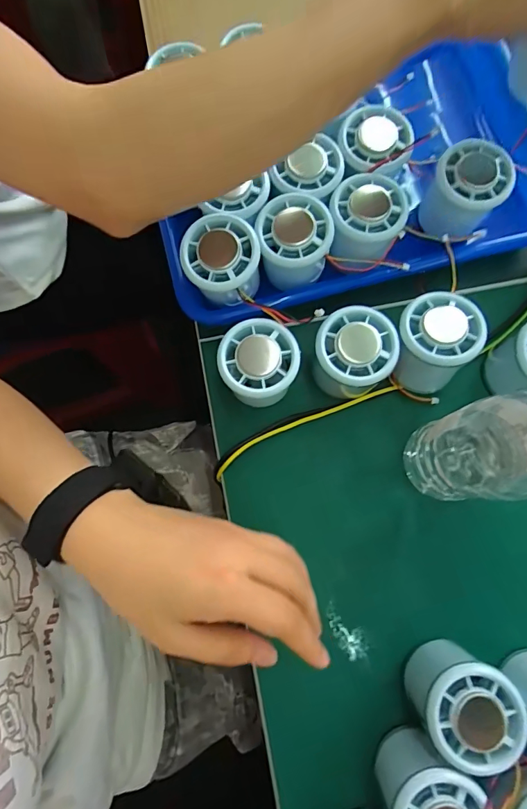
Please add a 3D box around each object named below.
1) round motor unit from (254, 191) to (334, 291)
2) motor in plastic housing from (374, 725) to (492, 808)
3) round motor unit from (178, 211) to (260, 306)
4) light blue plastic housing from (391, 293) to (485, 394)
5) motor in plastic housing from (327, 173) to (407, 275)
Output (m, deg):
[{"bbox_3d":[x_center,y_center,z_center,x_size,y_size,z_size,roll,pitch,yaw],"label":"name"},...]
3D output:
[{"bbox_3d":[0.023,-0.120,0.329,0.054,0.045,0.056,0,78,0],"label":"round motor unit"},{"bbox_3d":[0.101,0.241,0.263,0.055,0.056,0.057,0,78,0],"label":"motor in plastic housing"},{"bbox_3d":[-0.031,-0.104,0.323,0.054,0.041,0.057,0,78,0],"label":"round motor unit"},{"bbox_3d":[0.123,-0.047,0.316,0.055,0.056,0.057,0,78,0],"label":"light blue plastic housing"},{"bbox_3d":[0.076,-0.137,0.328,0.053,0.034,0.062,4,78,0],"label":"motor in plastic housing"}]

